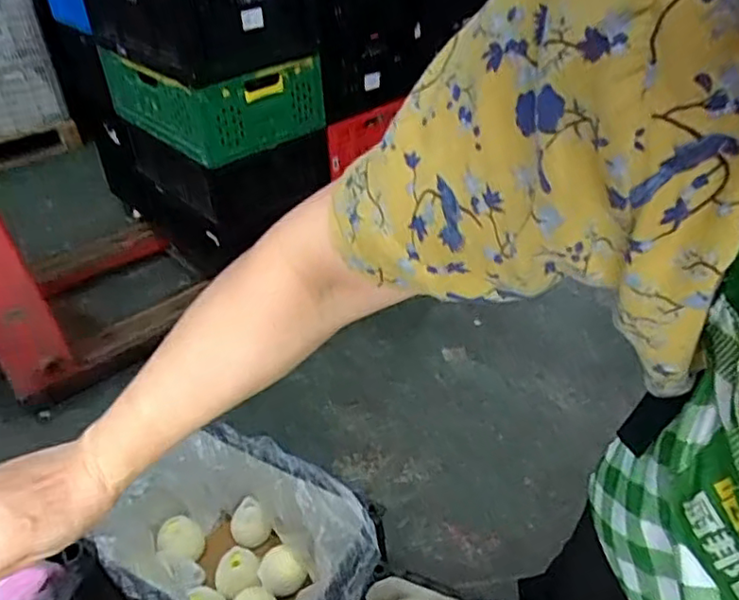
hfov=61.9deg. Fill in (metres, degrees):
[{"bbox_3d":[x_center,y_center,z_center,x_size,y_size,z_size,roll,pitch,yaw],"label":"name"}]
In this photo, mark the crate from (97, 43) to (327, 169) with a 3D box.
[{"bbox_3d":[-0.450,-0.599,1.792,0.496,0.212,0.416,29,47,35],"label":"crate"}]

